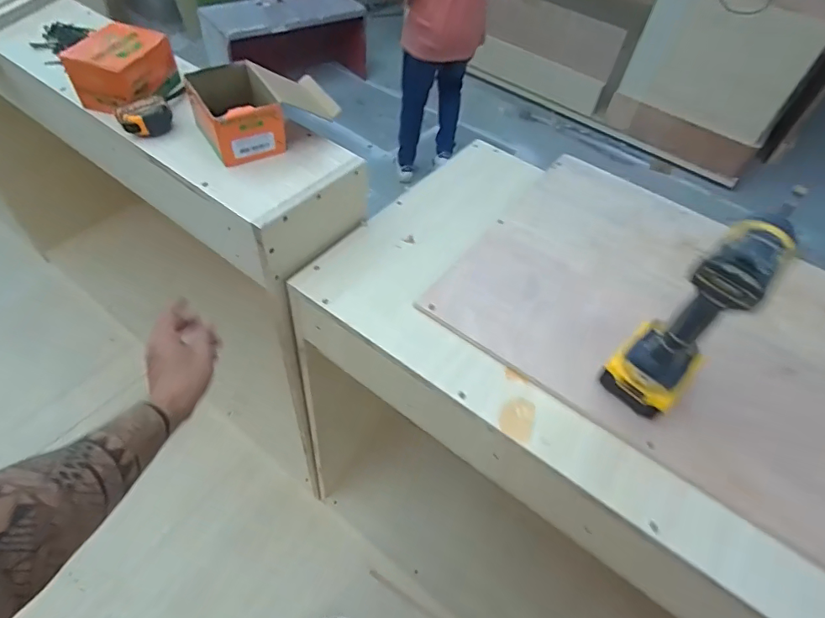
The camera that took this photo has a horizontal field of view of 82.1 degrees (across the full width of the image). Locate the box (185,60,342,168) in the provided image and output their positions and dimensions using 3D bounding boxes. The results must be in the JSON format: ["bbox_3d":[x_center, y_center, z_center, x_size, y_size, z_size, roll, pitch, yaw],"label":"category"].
[{"bbox_3d":[-0.218,-0.307,0.687,0.185,0.073,0.146,-26,59,-23],"label":"box"}]

